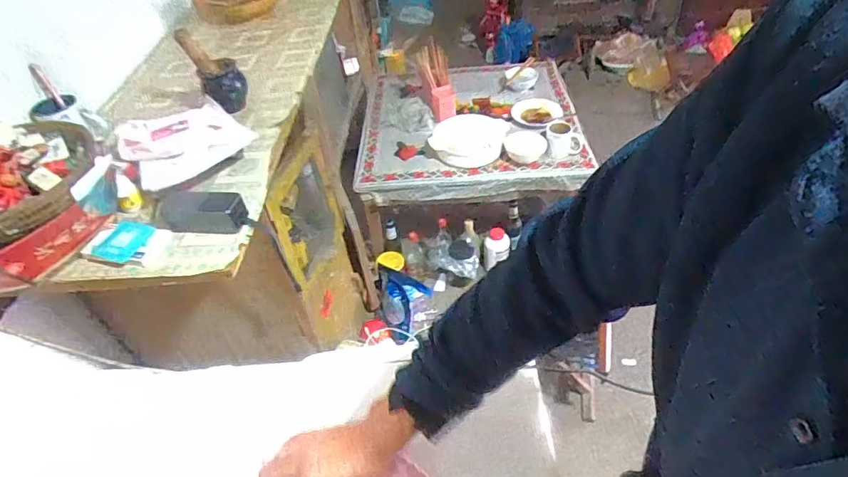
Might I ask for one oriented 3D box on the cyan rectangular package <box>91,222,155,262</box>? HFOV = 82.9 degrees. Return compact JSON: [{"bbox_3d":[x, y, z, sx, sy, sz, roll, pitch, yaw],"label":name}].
[{"bbox_3d":[-0.496,0.005,0.795,0.086,0.017,0.074,9,47,14],"label":"cyan rectangular package"}]

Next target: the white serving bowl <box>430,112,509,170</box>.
[{"bbox_3d":[0.155,-0.338,1.659,0.242,0.041,0.262,-3,45,3],"label":"white serving bowl"}]

